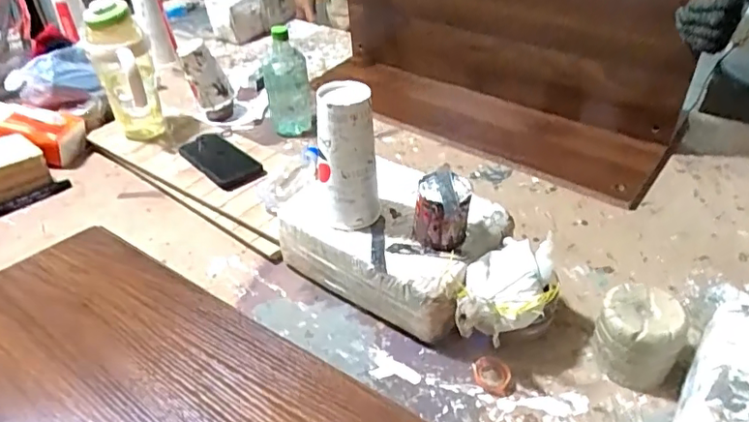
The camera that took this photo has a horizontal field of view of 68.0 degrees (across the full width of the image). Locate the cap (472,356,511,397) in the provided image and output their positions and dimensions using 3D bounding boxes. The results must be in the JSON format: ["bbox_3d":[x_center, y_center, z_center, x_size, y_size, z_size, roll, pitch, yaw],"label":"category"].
[{"bbox_3d":[0.134,0.188,0.637,0.042,0.012,0.045,-1,36,1],"label":"cap"}]

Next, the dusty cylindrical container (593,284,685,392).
[{"bbox_3d":[0.297,0.141,0.628,0.090,0.082,0.082,21,42,27],"label":"dusty cylindrical container"}]

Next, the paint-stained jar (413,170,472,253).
[{"bbox_3d":[0.080,0.002,0.666,0.067,0.078,0.067,4,37,8],"label":"paint-stained jar"}]

